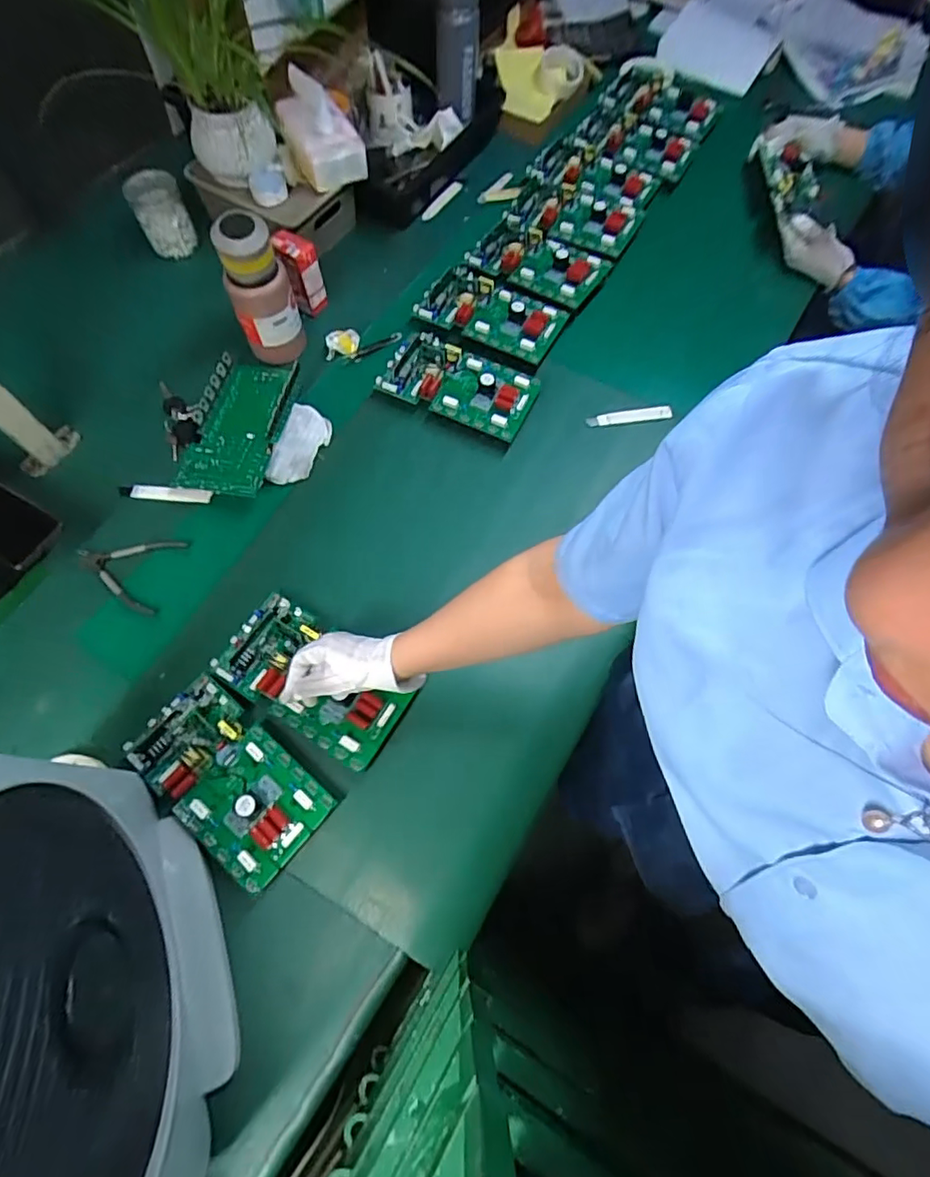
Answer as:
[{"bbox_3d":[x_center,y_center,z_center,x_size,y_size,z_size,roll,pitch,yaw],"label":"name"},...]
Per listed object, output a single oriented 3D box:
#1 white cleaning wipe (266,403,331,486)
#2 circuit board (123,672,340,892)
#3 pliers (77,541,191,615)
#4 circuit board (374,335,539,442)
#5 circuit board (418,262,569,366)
[{"bbox_3d":[-0.237,-0.208,0.806,0.060,0.029,0.123,11,68,3],"label":"white cleaning wipe"},{"bbox_3d":[-0.262,0.212,0.629,0.224,0.037,0.140,37,72,12],"label":"circuit board"},{"bbox_3d":[-0.450,-0.028,0.736,0.139,0.010,0.106,14,69,4],"label":"pliers"},{"bbox_3d":[-0.009,-0.311,0.838,0.223,0.030,0.116,23,70,7],"label":"circuit board"},{"bbox_3d":[0.042,-0.450,0.897,0.217,0.028,0.130,28,70,9],"label":"circuit board"}]

